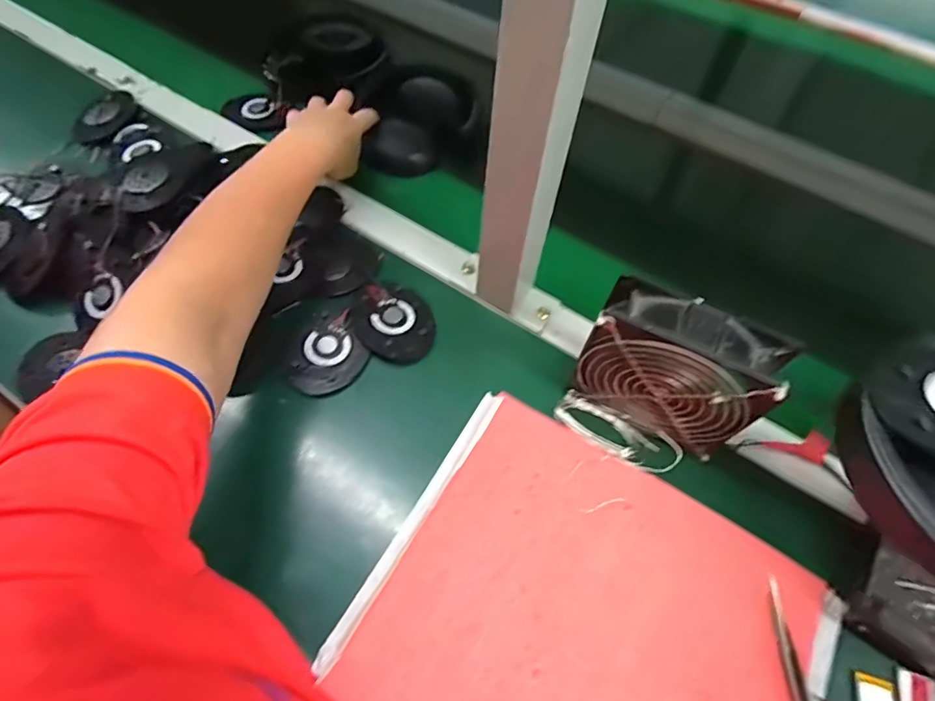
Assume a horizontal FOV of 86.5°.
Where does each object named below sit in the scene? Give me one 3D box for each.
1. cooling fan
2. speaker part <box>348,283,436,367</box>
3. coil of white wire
[{"bbox_3d":[0.143,0.015,0.359,0.128,0.114,0.050,26,62,12],"label":"cooling fan"},{"bbox_3d":[-0.064,-0.027,0.436,0.066,0.008,0.081,-38,68,-22],"label":"speaker part"},{"bbox_3d":[0.118,0.063,0.391,0.096,0.017,0.036,33,63,15],"label":"coil of white wire"}]

